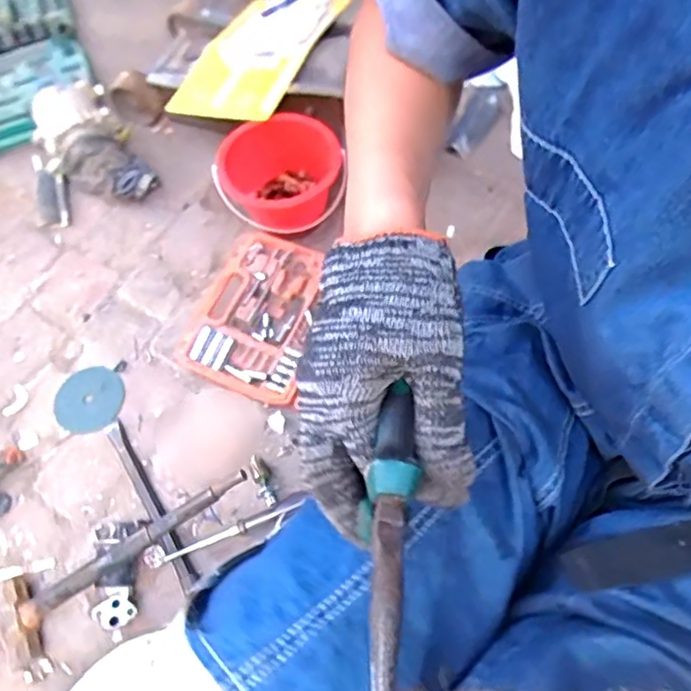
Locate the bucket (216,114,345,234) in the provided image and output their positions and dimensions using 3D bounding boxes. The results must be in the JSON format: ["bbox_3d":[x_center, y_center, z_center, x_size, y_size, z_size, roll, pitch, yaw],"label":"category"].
[{"bbox_3d":[-0.102,-0.269,0.939,0.168,0.116,0.163,-2,63,3],"label":"bucket"}]

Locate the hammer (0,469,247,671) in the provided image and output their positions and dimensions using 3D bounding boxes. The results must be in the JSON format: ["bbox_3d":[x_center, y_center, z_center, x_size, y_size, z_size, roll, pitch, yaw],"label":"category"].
[{"bbox_3d":[-0.260,0.240,0.693,0.336,0.031,0.095,-34,71,5],"label":"hammer"}]

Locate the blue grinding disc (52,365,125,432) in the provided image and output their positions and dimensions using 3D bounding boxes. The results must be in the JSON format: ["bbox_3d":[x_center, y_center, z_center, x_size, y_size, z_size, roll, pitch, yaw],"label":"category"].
[{"bbox_3d":[-0.373,0.078,0.858,0.097,0.006,0.095,-2,63,3],"label":"blue grinding disc"}]

